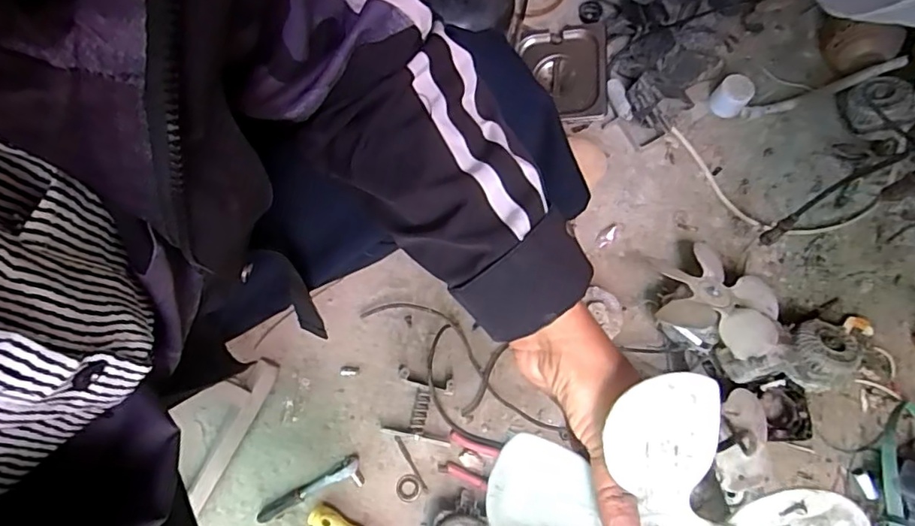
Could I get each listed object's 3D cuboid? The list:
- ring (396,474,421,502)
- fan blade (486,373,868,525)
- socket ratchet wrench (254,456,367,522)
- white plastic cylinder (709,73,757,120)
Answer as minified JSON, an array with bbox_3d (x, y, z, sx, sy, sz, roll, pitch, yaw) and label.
[{"bbox_3d":[-0.068,0.310,0.748,0.033,0.004,0.035,0,75,0],"label":"ring"},{"bbox_3d":[0.116,0.135,0.287,0.179,0.056,0.127,31,77,8],"label":"fan blade"},{"bbox_3d":[-0.202,0.310,0.734,0.147,0.027,0.038,-23,76,-6],"label":"socket ratchet wrench"},{"bbox_3d":[0.434,-0.265,0.860,0.051,0.051,0.048,0,75,0],"label":"white plastic cylinder"}]

